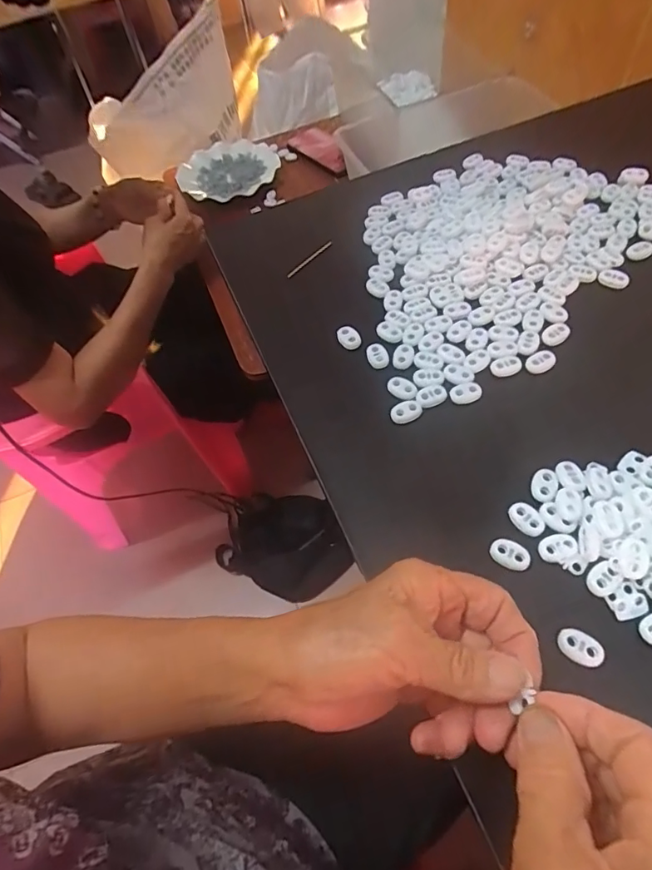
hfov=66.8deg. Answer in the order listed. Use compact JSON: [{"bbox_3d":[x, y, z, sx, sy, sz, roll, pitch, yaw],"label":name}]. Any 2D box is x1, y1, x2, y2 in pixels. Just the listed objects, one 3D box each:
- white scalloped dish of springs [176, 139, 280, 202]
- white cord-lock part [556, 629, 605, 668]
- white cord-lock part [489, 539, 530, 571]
[{"bbox_3d":[-0.183,-0.495,0.924,0.179,0.027,0.178,-4,58,6],"label":"white scalloped dish of springs"},{"bbox_3d":[0.136,0.113,0.263,0.023,0.004,0.015,21,82,22],"label":"white cord-lock part"},{"bbox_3d":[0.109,0.070,0.291,0.023,0.004,0.016,15,62,16],"label":"white cord-lock part"}]

